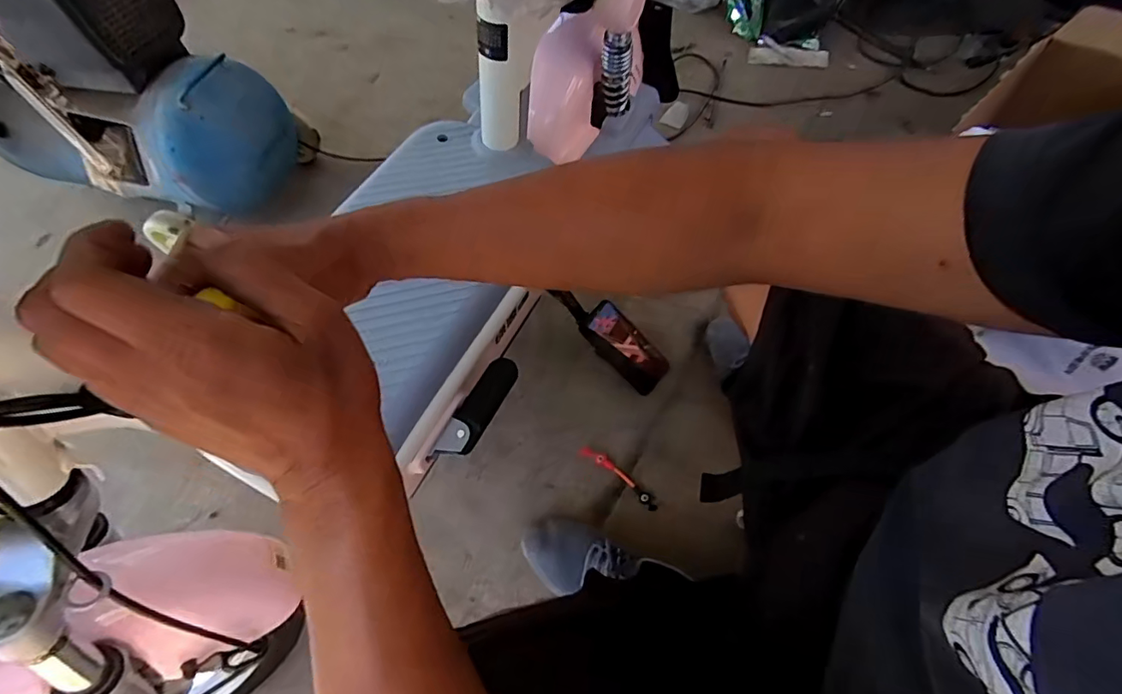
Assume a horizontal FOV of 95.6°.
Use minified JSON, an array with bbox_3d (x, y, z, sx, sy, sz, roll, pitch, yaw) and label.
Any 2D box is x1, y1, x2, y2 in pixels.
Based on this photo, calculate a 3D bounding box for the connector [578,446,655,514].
[{"bbox_3d":[0.093,0.207,0.816,0.150,0.010,0.027,34,67,22],"label":"connector"}]

